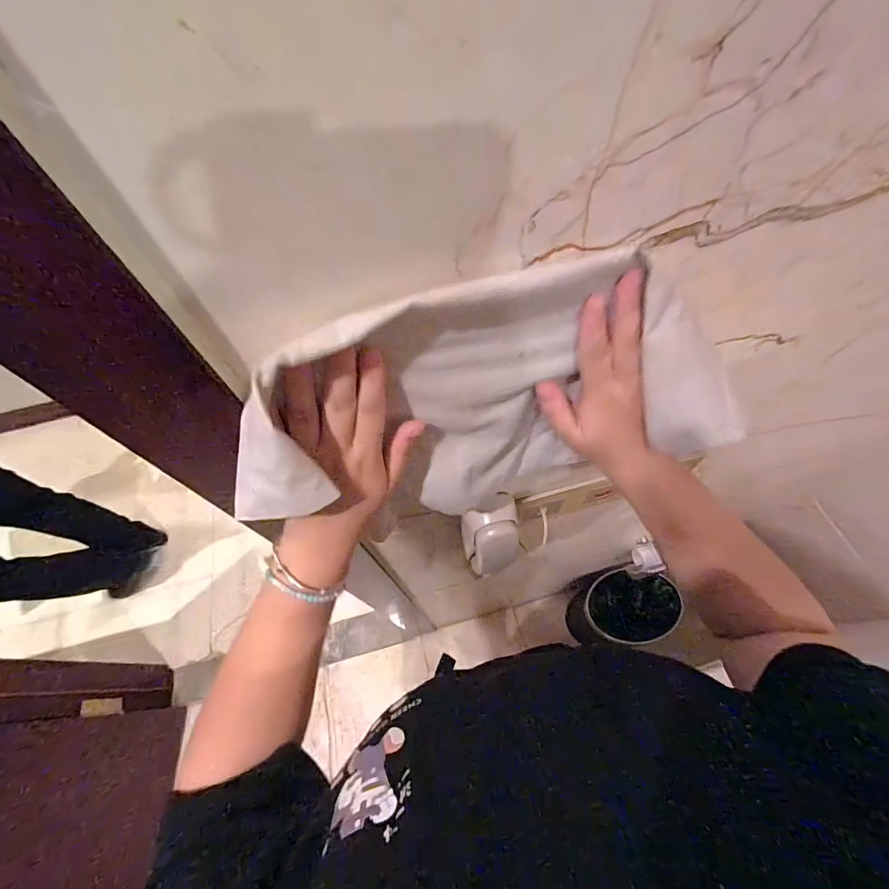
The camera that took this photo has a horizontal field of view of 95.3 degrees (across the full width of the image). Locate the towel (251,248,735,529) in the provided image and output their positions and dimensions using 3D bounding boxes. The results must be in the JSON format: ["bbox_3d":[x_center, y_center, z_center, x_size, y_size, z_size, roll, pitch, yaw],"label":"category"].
[{"bbox_3d":[0.030,-0.007,0.270,0.309,0.190,0.073,-11,59,-3],"label":"towel"}]

